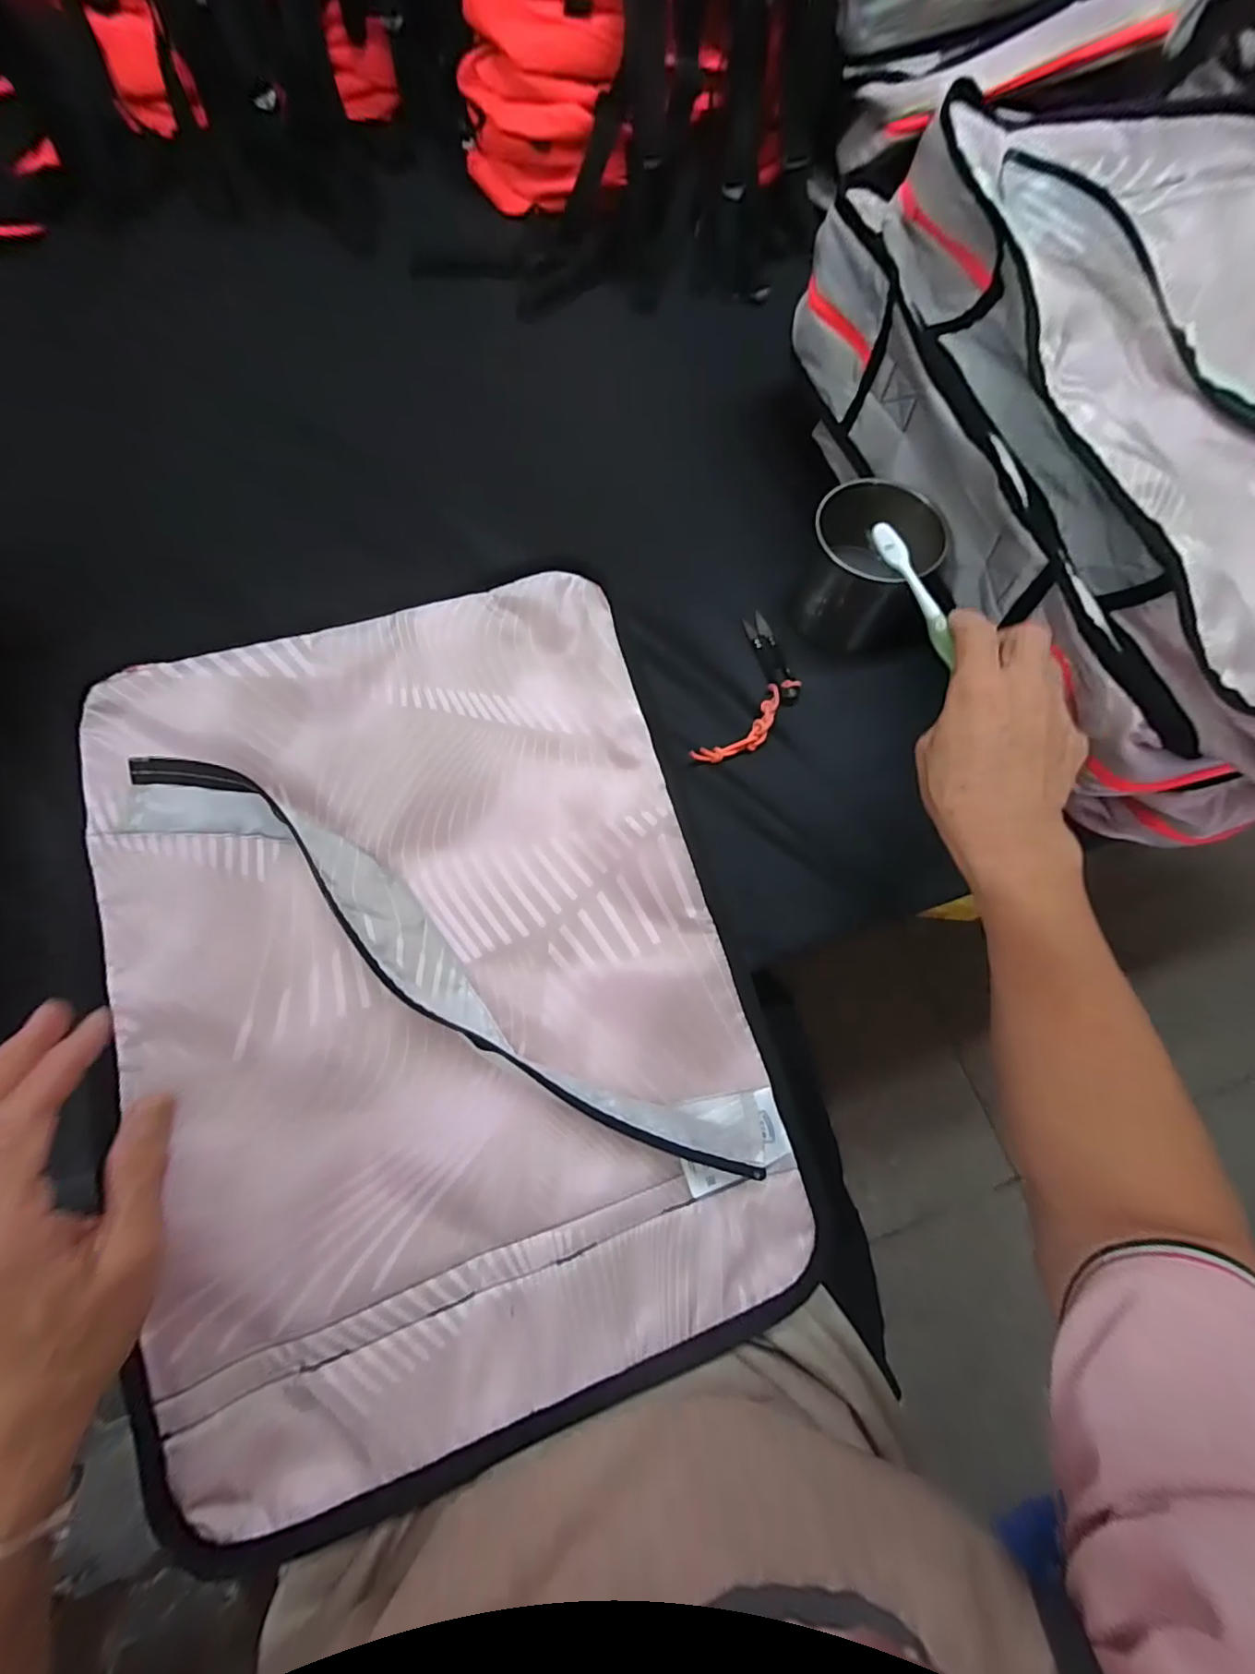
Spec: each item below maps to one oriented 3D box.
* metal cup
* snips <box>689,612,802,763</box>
[{"bbox_3d":[0.197,-0.226,0.490,0.094,0.104,0.078,30,72,8],"label":"metal cup"},{"bbox_3d":[0.111,-0.123,0.491,0.065,0.022,0.162,20,71,5],"label":"snips"}]

